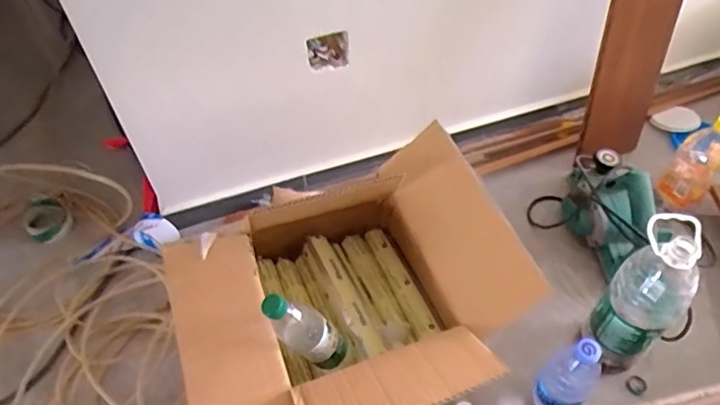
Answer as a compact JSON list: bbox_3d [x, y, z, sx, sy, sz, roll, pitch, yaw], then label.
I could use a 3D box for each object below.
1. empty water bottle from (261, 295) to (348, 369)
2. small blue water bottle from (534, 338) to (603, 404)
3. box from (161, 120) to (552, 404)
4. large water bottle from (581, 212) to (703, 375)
[{"bbox_3d":[-0.084,0.185,0.785,0.062,0.197,0.057,-14,48,22],"label":"empty water bottle"},{"bbox_3d":[0.309,0.270,0.822,0.070,0.214,0.064,-1,51,1],"label":"small blue water bottle"},{"bbox_3d":[-0.026,0.166,0.861,0.482,0.278,0.446,-17,53,-11],"label":"box"},{"bbox_3d":[0.415,0.158,0.819,0.100,0.311,0.110,31,59,24],"label":"large water bottle"}]

